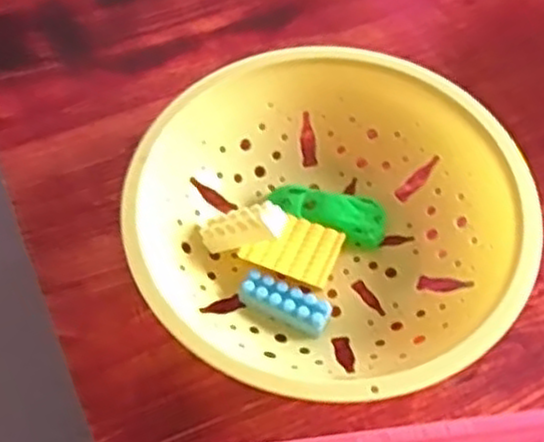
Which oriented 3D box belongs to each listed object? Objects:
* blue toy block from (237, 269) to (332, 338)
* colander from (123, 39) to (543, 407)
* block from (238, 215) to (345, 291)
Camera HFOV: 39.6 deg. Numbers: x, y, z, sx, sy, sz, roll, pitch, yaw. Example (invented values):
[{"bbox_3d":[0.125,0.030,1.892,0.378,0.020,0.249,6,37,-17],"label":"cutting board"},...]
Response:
[{"bbox_3d":[0.009,0.053,0.489,0.059,0.015,0.021,23,60,12],"label":"blue toy block"},{"bbox_3d":[0.043,-0.004,0.503,0.244,0.070,0.252,1,58,-2],"label":"colander"},{"bbox_3d":[0.014,0.019,0.507,0.057,0.023,0.045,22,60,11],"label":"block"}]

